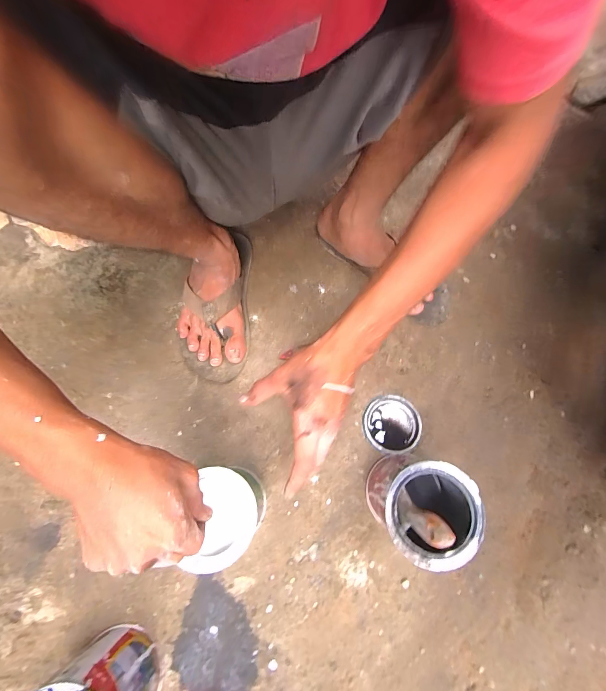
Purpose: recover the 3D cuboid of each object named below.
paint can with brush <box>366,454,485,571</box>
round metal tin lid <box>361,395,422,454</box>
[{"bbox_3d":[0.141,0.191,0.372,0.105,0.188,0.104,0,69,-1],"label":"paint can with brush"},{"bbox_3d":[0.140,0.122,0.493,0.087,0.008,0.088,0,69,-1],"label":"round metal tin lid"}]

